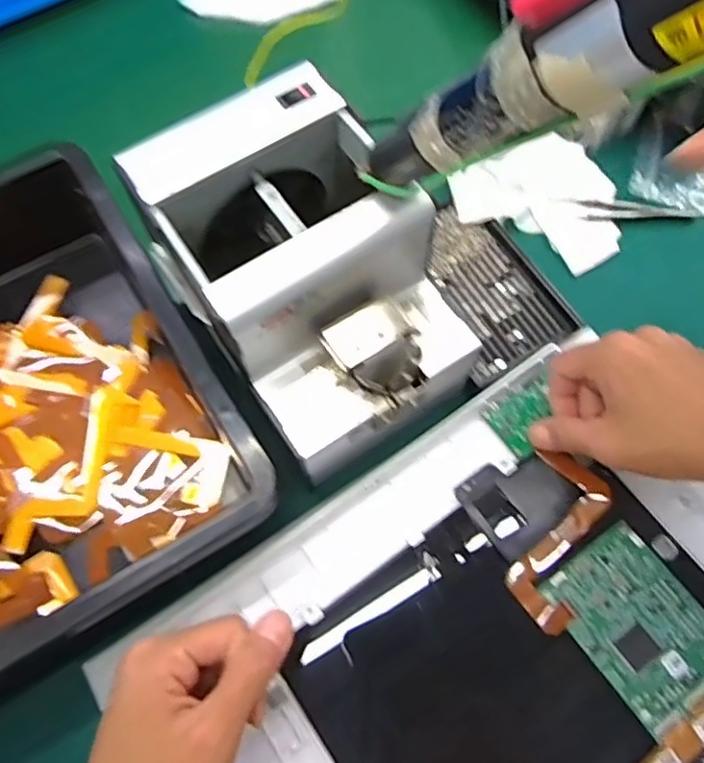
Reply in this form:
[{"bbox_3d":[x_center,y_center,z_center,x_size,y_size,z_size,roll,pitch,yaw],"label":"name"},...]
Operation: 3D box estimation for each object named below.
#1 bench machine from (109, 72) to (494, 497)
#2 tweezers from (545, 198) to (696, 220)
[{"bbox_3d":[-0.022,-0.056,0.364,0.136,0.132,0.185,-36,70,-14],"label":"bench machine"},{"bbox_3d":[0.206,-0.132,0.473,0.096,0.007,0.018,5,69,2],"label":"tweezers"}]

